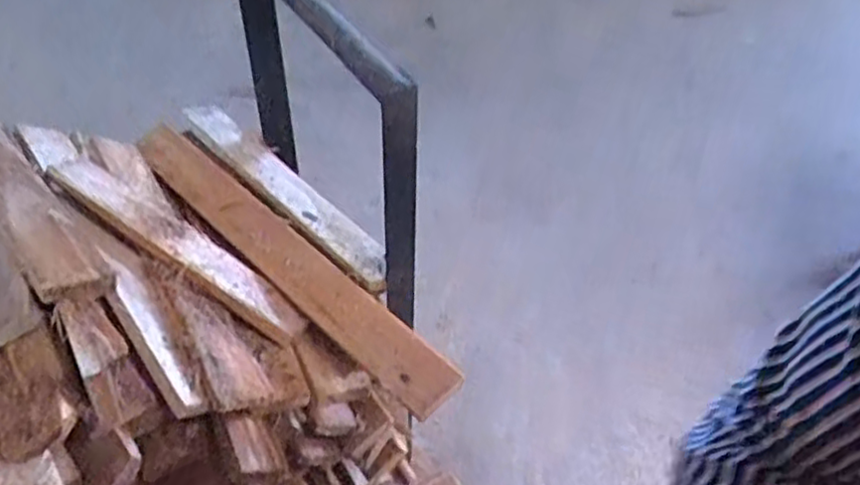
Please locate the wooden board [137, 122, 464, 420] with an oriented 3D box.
[{"bbox_3d":[-0.197,-0.006,0.878,0.073,0.023,0.613,-32,54,-29],"label":"wooden board"}]

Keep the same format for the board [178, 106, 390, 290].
[{"bbox_3d":[-0.208,-0.085,0.978,0.075,0.034,0.494,-30,53,-28],"label":"board"}]

